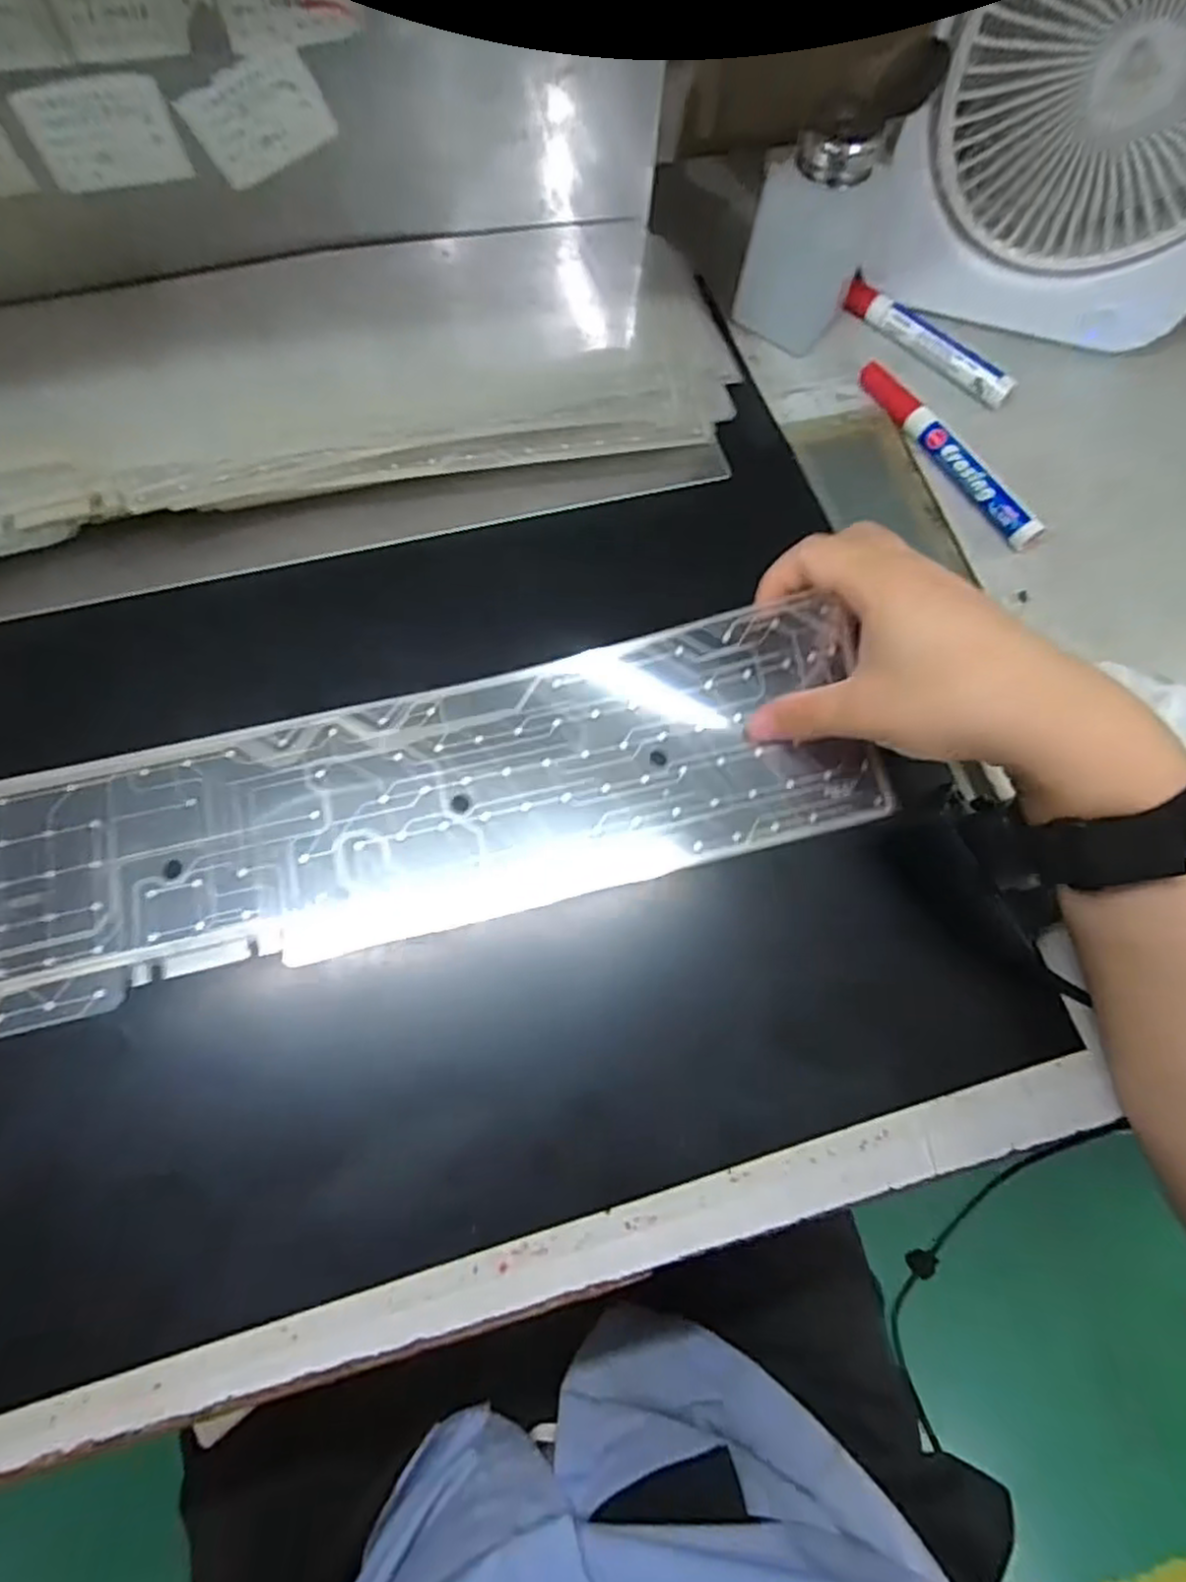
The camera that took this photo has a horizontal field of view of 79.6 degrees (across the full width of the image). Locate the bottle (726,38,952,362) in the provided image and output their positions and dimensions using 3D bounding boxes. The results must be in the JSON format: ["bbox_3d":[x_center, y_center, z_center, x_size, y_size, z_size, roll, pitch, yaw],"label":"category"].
[{"bbox_3d":[0.126,-0.321,0.392,0.063,0.124,0.060,25,70,7],"label":"bottle"}]

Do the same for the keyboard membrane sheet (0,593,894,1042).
[{"bbox_3d":[-0.075,0.005,0.312,0.402,0.028,0.112,-13,71,-6],"label":"keyboard membrane sheet"}]

